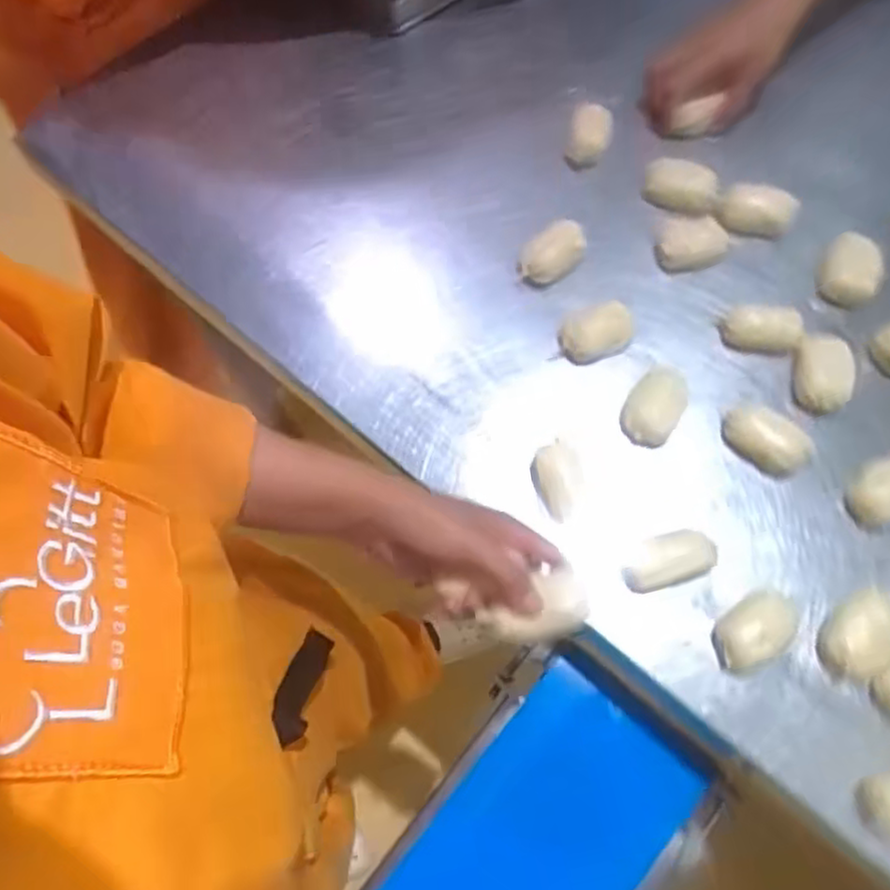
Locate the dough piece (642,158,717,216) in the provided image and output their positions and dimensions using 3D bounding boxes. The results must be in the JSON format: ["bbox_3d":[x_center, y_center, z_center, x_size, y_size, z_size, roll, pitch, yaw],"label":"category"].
[{"bbox_3d":[0.215,-0.236,0.645,0.065,0.025,0.042,21,73,9],"label":"dough piece"}]

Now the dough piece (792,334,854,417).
[{"bbox_3d":[0.303,-0.057,0.568,0.038,0.033,0.058,7,71,4],"label":"dough piece"}]

